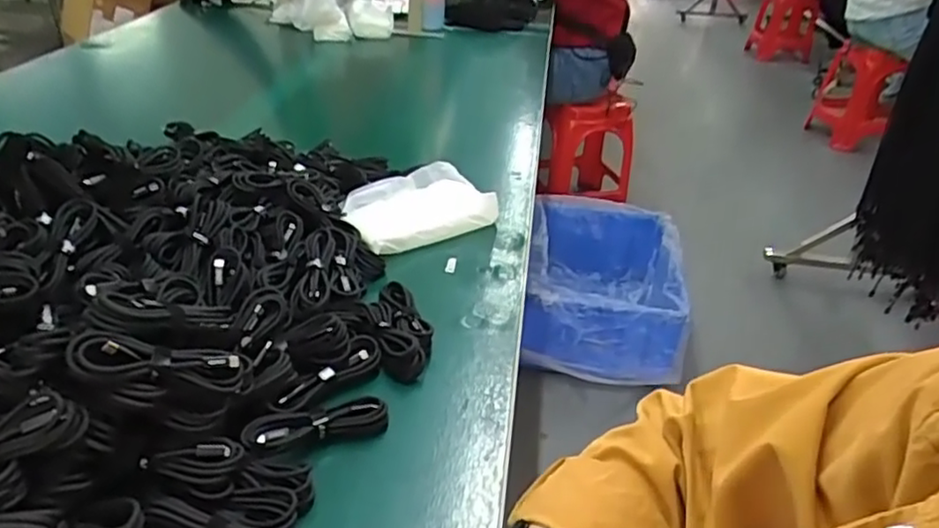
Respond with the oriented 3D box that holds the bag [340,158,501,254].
[{"bbox_3d":[-0.064,-0.069,0.827,0.181,0.051,0.113,-15,36,-28],"label":"bag"}]

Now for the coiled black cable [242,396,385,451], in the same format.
[{"bbox_3d":[-0.120,0.126,0.523,0.109,0.015,0.034,-7,33,-17],"label":"coiled black cable"}]

